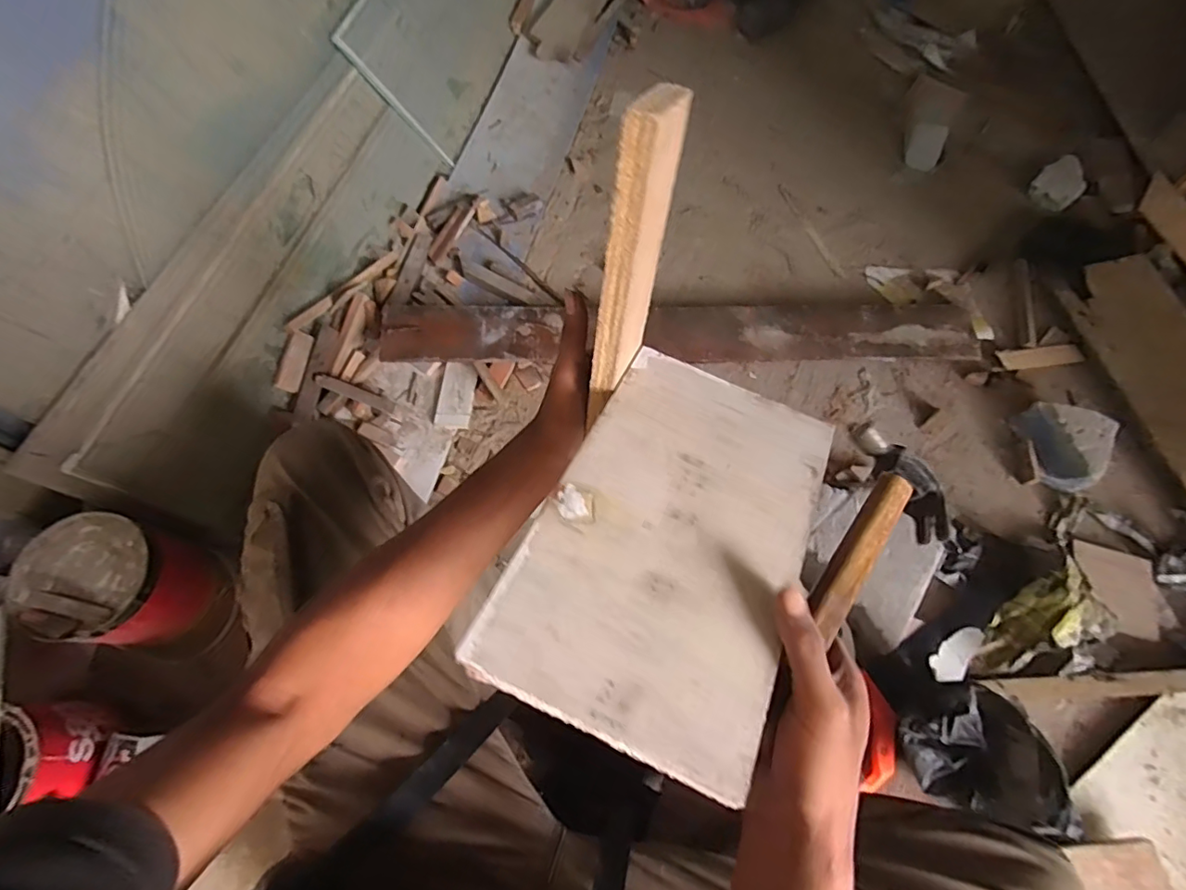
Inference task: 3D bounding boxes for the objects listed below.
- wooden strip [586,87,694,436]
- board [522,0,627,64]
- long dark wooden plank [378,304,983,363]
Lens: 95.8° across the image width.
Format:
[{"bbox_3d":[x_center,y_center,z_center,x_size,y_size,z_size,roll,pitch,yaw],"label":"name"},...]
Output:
[{"bbox_3d":[0.025,-0.109,0.332,0.020,0.190,0.056,23,49,12],"label":"wooden strip"},{"bbox_3d":[-0.018,-1.141,1.380,0.159,0.016,0.448,29,72,-4],"label":"board"},{"bbox_3d":[0.168,-0.206,0.961,1.051,0.030,0.120,-1,64,-4],"label":"long dark wooden plank"}]

